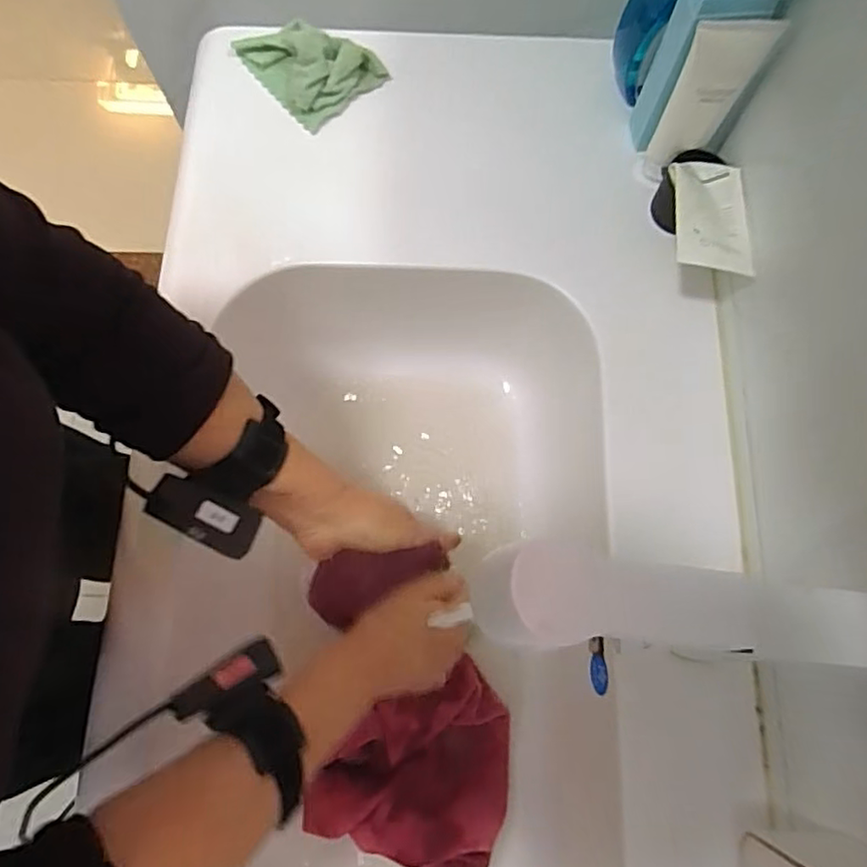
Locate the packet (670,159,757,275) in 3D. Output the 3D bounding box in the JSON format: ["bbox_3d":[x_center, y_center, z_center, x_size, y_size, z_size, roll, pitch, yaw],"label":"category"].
[{"bbox_3d":[0.218,-0.174,0.485,0.057,0.015,0.116,6,58,1],"label":"packet"}]

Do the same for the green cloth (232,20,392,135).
[{"bbox_3d":[-0.117,-0.353,0.581,0.100,0.036,0.115,-39,78,-10],"label":"green cloth"}]

